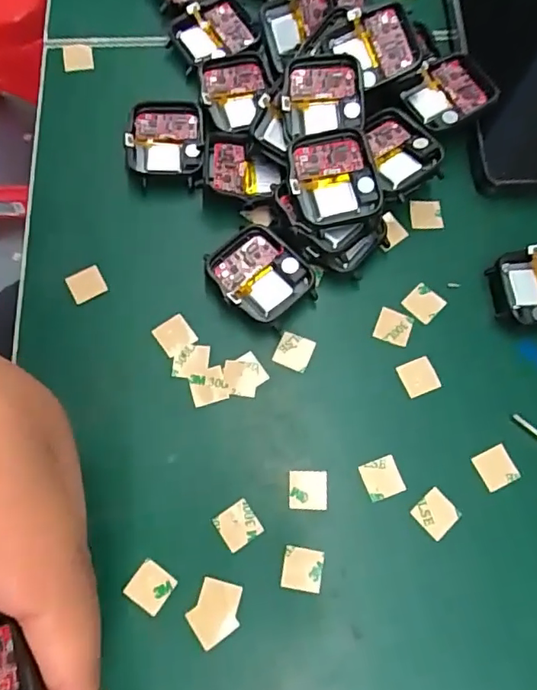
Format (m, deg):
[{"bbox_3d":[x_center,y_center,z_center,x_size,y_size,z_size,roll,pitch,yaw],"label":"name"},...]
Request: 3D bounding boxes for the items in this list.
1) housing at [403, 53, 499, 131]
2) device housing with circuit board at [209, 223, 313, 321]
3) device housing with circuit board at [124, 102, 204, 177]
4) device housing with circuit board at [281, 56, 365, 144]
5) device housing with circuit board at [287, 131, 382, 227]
[{"bbox_3d":[0.089,-0.124,0.276,0.041,0.010,0.033,-26,74,-6],"label":"housing"},{"bbox_3d":[-0.004,-0.032,0.252,0.036,0.011,0.043,-41,76,-10],"label":"device housing with circuit board"},{"bbox_3d":[-0.050,-0.100,0.275,0.036,0.016,0.039,-2,73,1],"label":"device housing with circuit board"},{"bbox_3d":[0.025,-0.116,0.261,0.037,0.010,0.038,-3,86,3],"label":"device housing with circuit board"},{"bbox_3d":[0.029,-0.073,0.244,0.038,0.006,0.040,-7,86,-2],"label":"device housing with circuit board"}]

